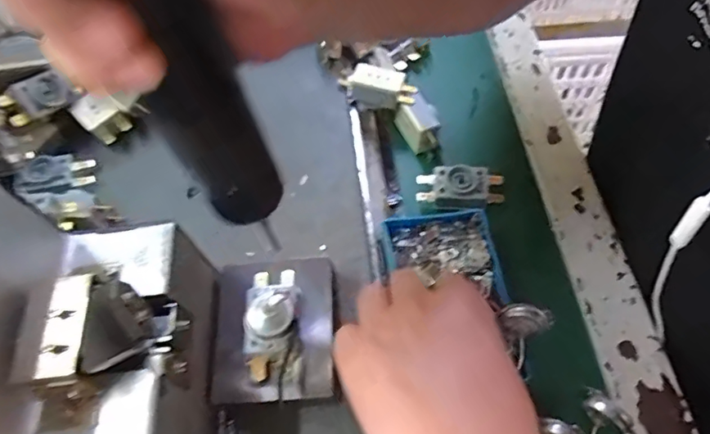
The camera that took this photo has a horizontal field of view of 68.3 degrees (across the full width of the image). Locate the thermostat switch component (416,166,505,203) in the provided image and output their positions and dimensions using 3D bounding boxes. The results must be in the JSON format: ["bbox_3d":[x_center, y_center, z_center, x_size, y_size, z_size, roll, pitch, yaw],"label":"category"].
[{"bbox_3d":[0.076,-0.022,0.376,0.059,0.016,0.027,3,61,7],"label":"thermostat switch component"}]

